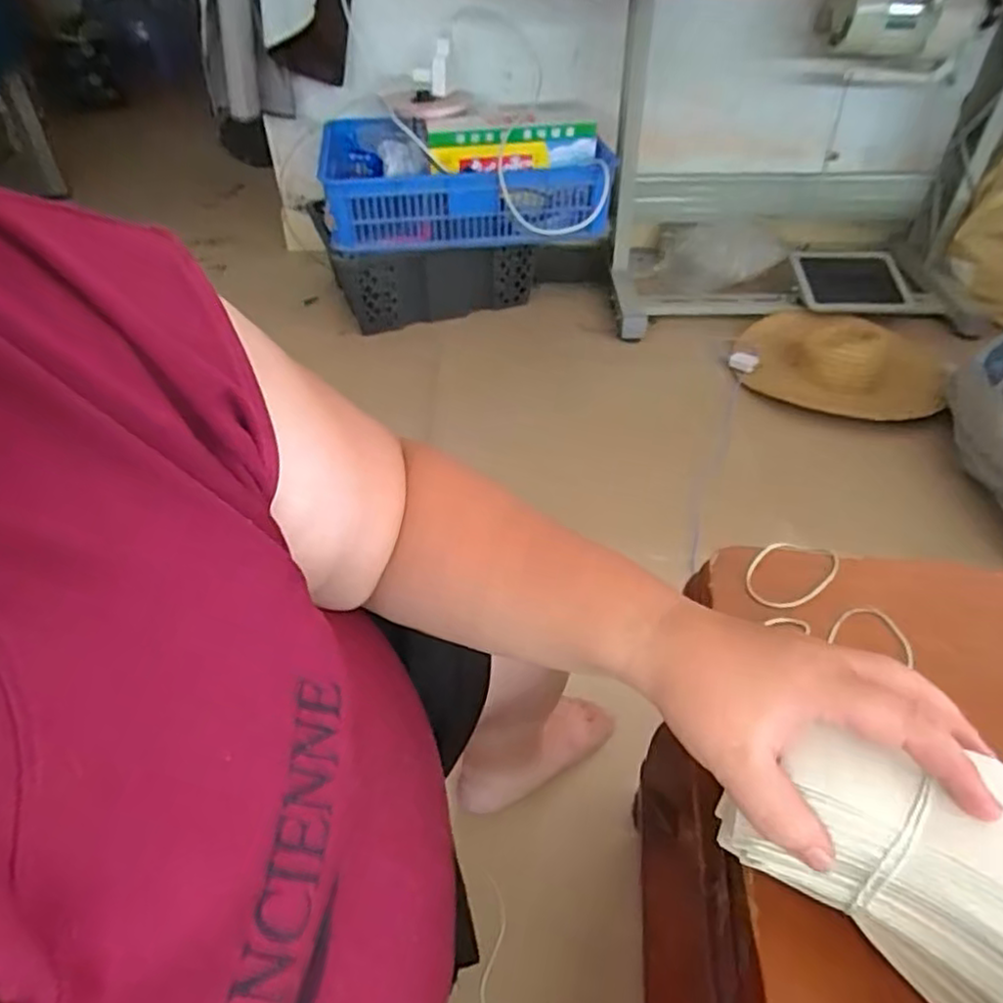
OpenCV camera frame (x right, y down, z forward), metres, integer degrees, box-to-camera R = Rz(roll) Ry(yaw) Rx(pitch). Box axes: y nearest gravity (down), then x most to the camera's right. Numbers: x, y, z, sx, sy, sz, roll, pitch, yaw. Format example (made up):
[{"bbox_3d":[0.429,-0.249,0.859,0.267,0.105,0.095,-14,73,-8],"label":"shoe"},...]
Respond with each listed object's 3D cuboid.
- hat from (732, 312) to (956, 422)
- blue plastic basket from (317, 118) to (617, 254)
[{"bbox_3d":[0.705,-0.307,1.443,0.407,0.109,0.317,21,48,20],"label":"hat"},{"bbox_3d":[-0.079,-0.666,1.452,0.588,0.159,0.338,0,44,0],"label":"blue plastic basket"}]

